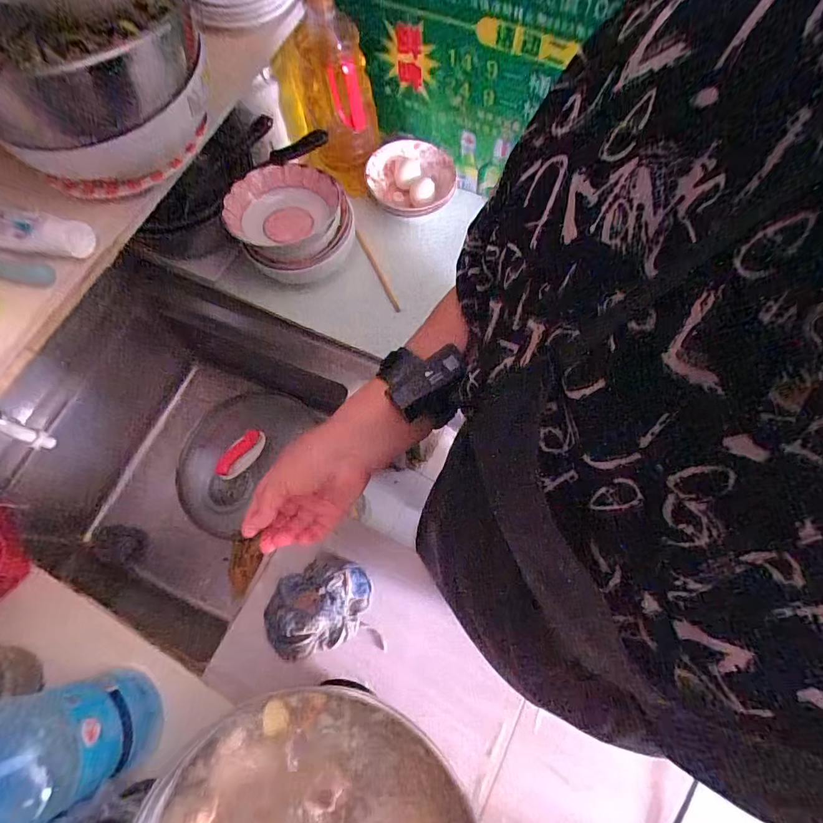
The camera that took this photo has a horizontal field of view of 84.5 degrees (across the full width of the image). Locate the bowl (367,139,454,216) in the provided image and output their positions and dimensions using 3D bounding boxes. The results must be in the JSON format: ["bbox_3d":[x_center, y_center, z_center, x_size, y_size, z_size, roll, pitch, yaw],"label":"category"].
[{"bbox_3d":[-0.001,-0.421,0.831,0.157,0.058,0.152,-1,70,2],"label":"bowl"}]

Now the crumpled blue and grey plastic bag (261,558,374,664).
[{"bbox_3d":[-0.124,0.251,0.585,0.140,0.033,0.102,-26,71,-7],"label":"crumpled blue and grey plastic bag"}]

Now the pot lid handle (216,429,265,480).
[{"bbox_3d":[-0.335,0.084,0.893,0.049,0.028,0.113,29,59,12],"label":"pot lid handle"}]

